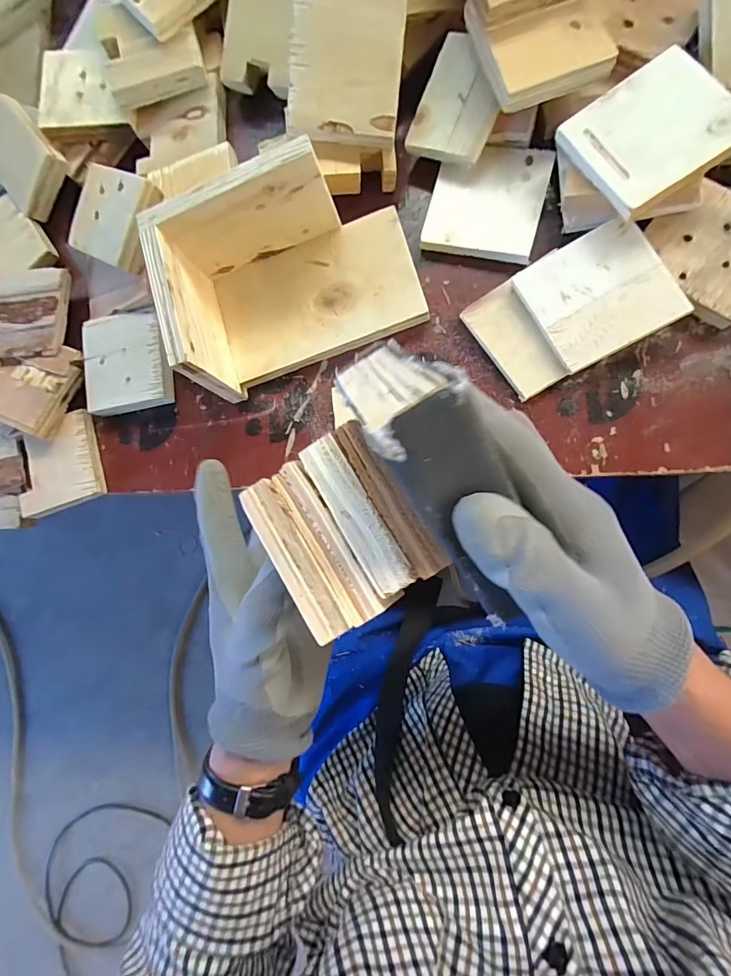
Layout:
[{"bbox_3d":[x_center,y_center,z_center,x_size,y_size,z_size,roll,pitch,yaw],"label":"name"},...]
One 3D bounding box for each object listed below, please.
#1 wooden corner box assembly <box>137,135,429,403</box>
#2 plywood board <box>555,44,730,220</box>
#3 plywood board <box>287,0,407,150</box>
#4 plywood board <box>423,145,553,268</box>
[{"bbox_3d":[-0.060,-0.172,0.341,0.188,0.086,0.131,-19,89,11],"label":"wooden corner box assembly"},{"bbox_3d":[0.203,-0.252,0.305,0.095,0.009,0.094,-30,75,12],"label":"plywood board"},{"bbox_3d":[-0.016,-0.327,0.338,0.087,0.009,0.092,5,110,1],"label":"plywood board"},{"bbox_3d":[0.101,-0.239,0.359,0.089,0.009,0.089,14,88,10],"label":"plywood board"}]

